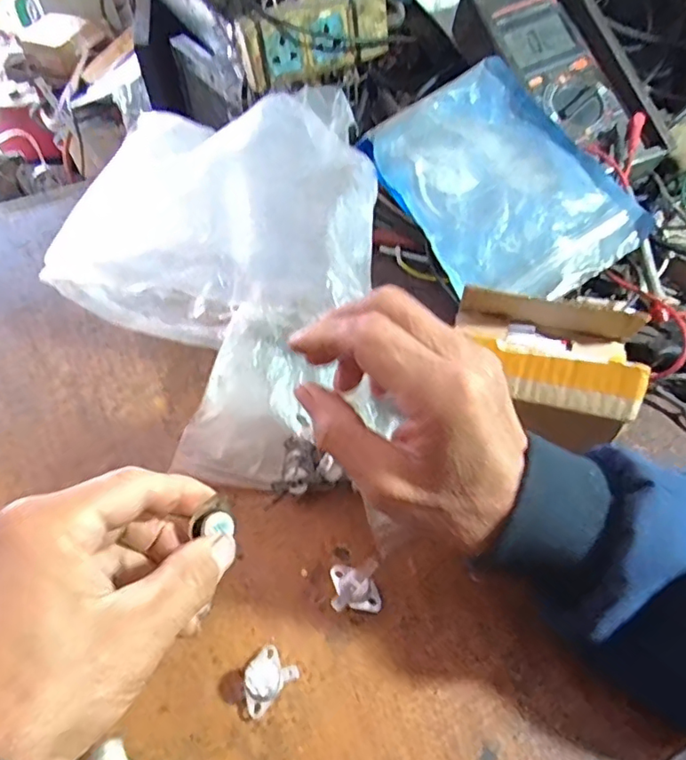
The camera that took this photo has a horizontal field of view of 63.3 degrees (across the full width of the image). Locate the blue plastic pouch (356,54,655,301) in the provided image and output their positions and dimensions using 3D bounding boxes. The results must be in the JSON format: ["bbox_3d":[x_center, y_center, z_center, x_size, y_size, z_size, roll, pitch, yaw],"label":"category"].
[{"bbox_3d":[0.124,-0.152,0.439,0.152,0.020,0.192,-32,76,-2],"label":"blue plastic pouch"}]

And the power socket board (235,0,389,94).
[{"bbox_3d":[-0.026,-0.309,0.499,0.135,0.057,0.033,-18,52,-11],"label":"power socket board"}]

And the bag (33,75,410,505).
[{"bbox_3d":[-0.090,-0.104,0.414,0.225,0.097,0.347,5,51,8],"label":"bag"}]

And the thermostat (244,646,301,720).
[{"bbox_3d":[-0.038,0.146,0.272,0.028,0.012,0.020,-39,59,-25],"label":"thermostat"}]

